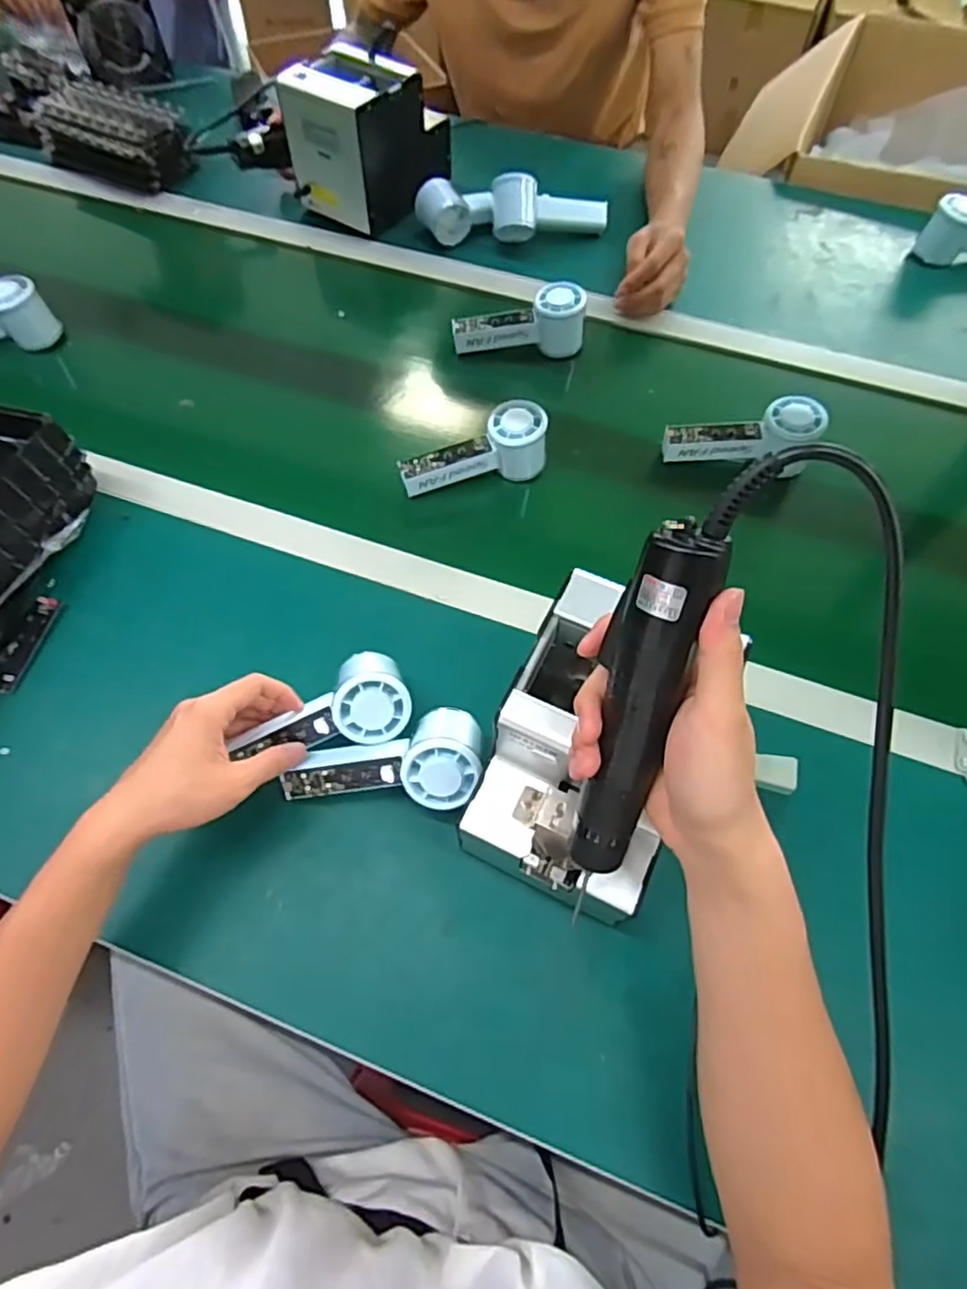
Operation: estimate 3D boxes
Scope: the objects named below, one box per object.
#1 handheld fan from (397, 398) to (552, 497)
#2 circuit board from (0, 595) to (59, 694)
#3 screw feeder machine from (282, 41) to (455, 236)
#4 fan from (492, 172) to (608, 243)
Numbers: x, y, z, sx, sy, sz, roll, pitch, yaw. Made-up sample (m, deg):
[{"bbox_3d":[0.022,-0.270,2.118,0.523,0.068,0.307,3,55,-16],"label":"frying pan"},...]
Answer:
[{"bbox_3d":[-0.011,-0.195,0.654,0.145,0.064,0.051,-12,64,-5],"label":"handheld fan"},{"bbox_3d":[-0.401,-0.001,0.569,0.020,0.007,0.093,8,64,5],"label":"circuit board"},{"bbox_3d":[-0.146,-0.655,0.836,0.147,0.140,0.174,27,67,13],"label":"screw feeder machine"},{"bbox_3d":[0.087,-0.561,0.827,0.150,0.052,0.045,-3,64,0],"label":"fan"}]

